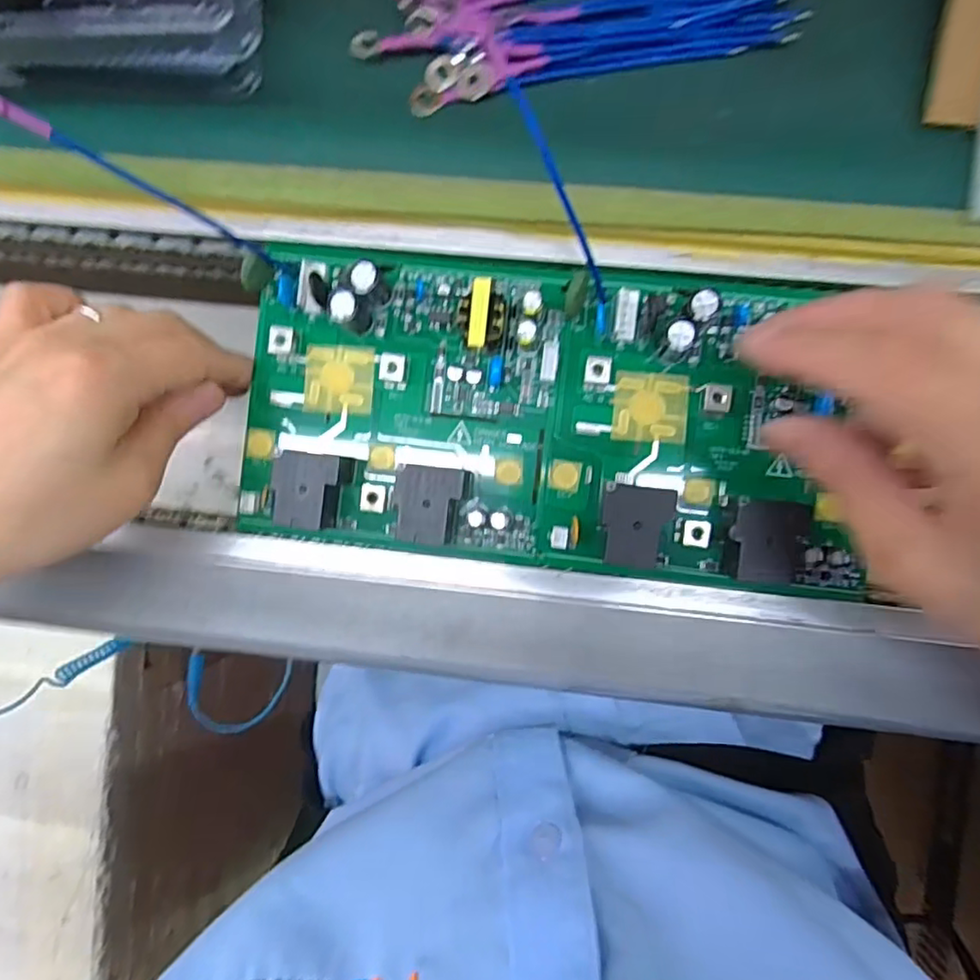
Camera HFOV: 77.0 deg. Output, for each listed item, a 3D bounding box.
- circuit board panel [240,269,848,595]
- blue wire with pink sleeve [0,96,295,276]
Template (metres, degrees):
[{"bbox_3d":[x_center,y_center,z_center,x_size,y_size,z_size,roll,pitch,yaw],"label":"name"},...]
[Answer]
[{"bbox_3d":[0.017,-0.029,0.246,0.234,0.023,0.114,6,91,4],"label":"circuit board panel"},{"bbox_3d":[-0.121,-0.105,0.216,0.016,0.122,0.006,23,92,40],"label":"blue wire with pink sleeve"}]

